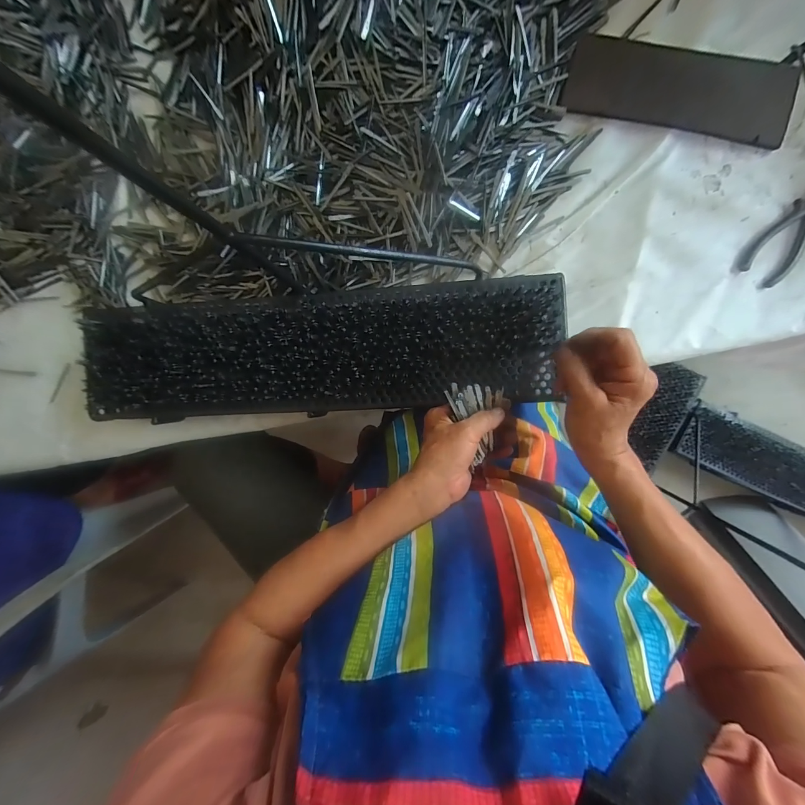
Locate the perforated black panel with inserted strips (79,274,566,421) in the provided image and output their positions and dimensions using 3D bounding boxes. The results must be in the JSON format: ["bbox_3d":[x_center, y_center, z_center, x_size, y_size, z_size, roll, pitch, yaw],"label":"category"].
[{"bbox_3d":[-0.110,-0.059,0.418,0.570,0.025,0.142,-3,94,5],"label":"perforated black panel with inserted strips"}]

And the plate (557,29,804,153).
[{"bbox_3d":[0.329,-0.378,0.419,0.252,0.011,0.094,15,97,7],"label":"plate"}]

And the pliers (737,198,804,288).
[{"bbox_3d":[0.487,-0.225,0.412,0.054,0.007,0.190,39,97,2],"label":"pliers"}]

